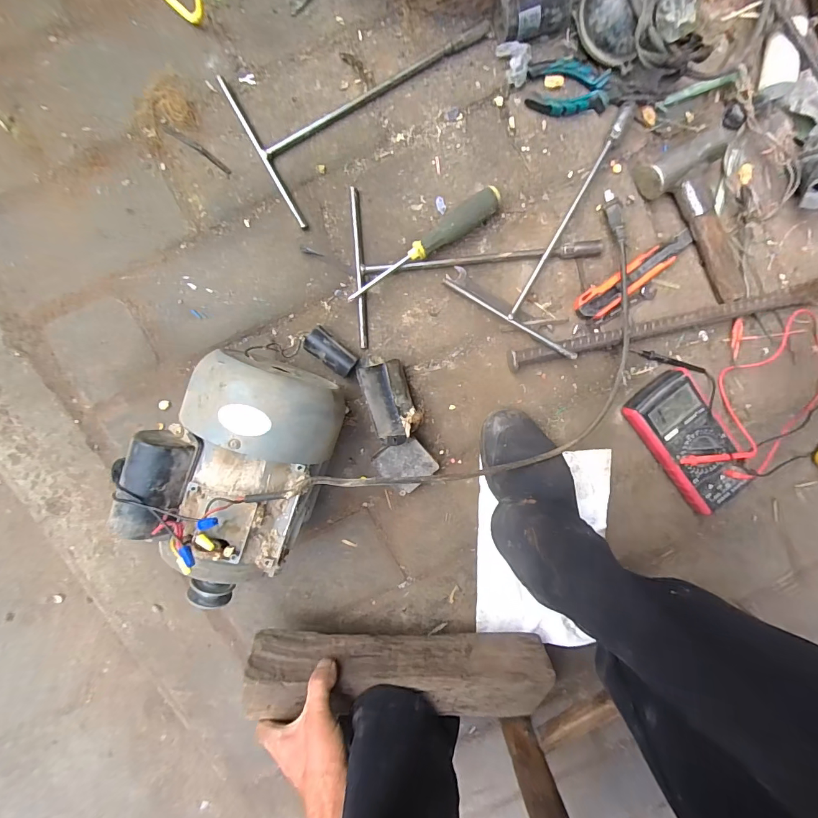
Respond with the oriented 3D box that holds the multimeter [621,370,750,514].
[{"bbox_3d":[0.359,0.042,0.516,0.085,0.038,0.178,-37,98,2],"label":"multimeter"}]

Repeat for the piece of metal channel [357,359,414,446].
[{"bbox_3d":[-0.023,-0.009,0.476,0.054,0.051,0.102,-17,99,-1],"label":"piece of metal channel"}]

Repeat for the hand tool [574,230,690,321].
[{"bbox_3d":[0.278,-0.167,0.492,0.167,0.022,0.032,-35,99,1],"label":"hand tool"}]

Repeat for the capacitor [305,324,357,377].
[{"bbox_3d":[-0.090,-0.067,0.470,0.061,0.033,0.029,39,94,-8],"label":"capacitor"}]

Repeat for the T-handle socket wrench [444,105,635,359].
[{"bbox_3d":[0.192,-0.222,0.472,0.172,0.032,0.277,32,95,-7],"label":"T-handle socket wrench"}]

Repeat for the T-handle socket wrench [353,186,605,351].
[{"bbox_3d":[0.083,-0.174,0.479,0.293,0.016,0.175,-4,98,-3],"label":"T-handle socket wrench"}]

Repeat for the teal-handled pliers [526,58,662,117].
[{"bbox_3d":[0.214,-0.373,0.464,0.147,0.017,0.056,-2,98,-4],"label":"teal-handled pliers"}]

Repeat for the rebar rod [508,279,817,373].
[{"bbox_3d":[0.341,-0.108,0.501,0.439,0.027,0.026,-13,98,-2],"label":"rebar rod"}]

